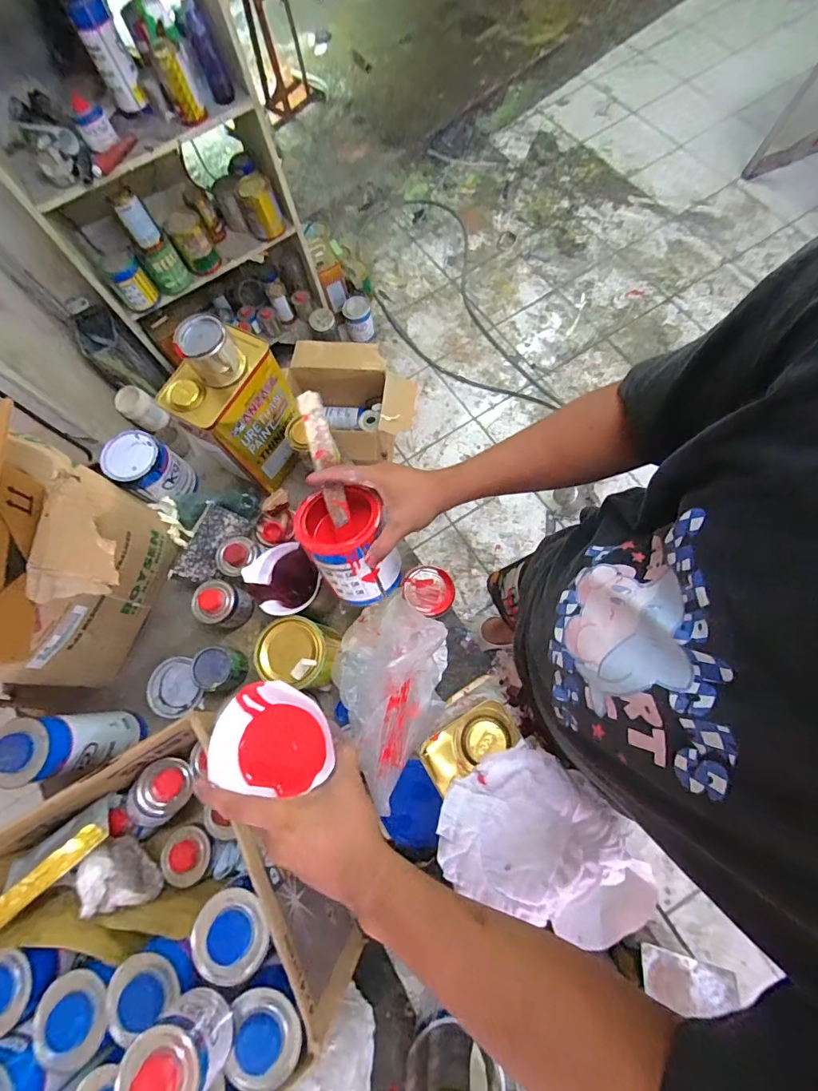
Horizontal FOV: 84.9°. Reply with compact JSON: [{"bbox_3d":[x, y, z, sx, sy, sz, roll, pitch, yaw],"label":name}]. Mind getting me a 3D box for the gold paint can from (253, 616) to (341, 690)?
[{"bbox_3d":[-0.164,0.164,0.687,0.107,0.116,0.101,-2,72,6],"label":"gold paint can"}]

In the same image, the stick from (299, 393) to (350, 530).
[{"bbox_3d":[-0.097,-0.098,0.524,0.027,0.007,0.156,-14,112,-4],"label":"stick"}]

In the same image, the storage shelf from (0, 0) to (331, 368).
[{"bbox_3d":[-0.708,-1.036,1.296,0.632,0.961,0.376,-32,72,-4],"label":"storage shelf"}]

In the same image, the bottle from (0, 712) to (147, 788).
[{"bbox_3d":[-0.481,0.287,0.649,0.073,0.200,0.090,-7,72,4],"label":"bottle"}]

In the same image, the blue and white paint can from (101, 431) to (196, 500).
[{"bbox_3d":[-0.466,-0.134,0.812,0.098,0.115,0.095,-2,72,6],"label":"blue and white paint can"}]

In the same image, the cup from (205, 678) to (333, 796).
[{"bbox_3d":[-0.126,0.188,0.436,0.116,0.104,0.090,11,69,6],"label":"cup"}]

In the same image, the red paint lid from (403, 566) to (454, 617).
[{"bbox_3d":[0.034,0.077,0.773,0.087,0.024,0.087,0,68,1],"label":"red paint lid"}]

